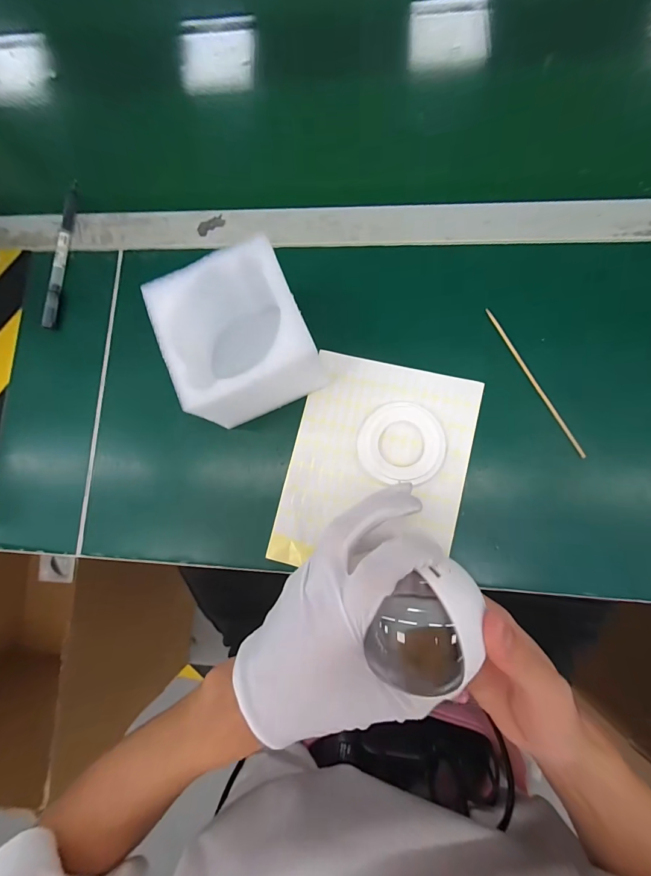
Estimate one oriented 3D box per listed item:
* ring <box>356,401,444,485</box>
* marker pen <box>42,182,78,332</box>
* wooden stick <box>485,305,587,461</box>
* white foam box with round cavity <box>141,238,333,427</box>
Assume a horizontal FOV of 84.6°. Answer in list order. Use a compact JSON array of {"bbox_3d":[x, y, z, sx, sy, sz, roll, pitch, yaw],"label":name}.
[{"bbox_3d":[0.065,0.004,0.307,0.071,0.008,0.069,-1,83,6],"label":"ring"},{"bbox_3d":[-0.269,-0.185,0.363,0.013,0.012,0.150,6,83,7],"label":"marker pen"},{"bbox_3d":[0.180,-0.049,0.309,0.004,0.004,0.148,-28,81,2],"label":"wooden stick"},{"bbox_3d":[-0.063,-0.074,0.289,0.099,0.091,0.104,-24,81,2],"label":"white foam box with round cavity"}]

